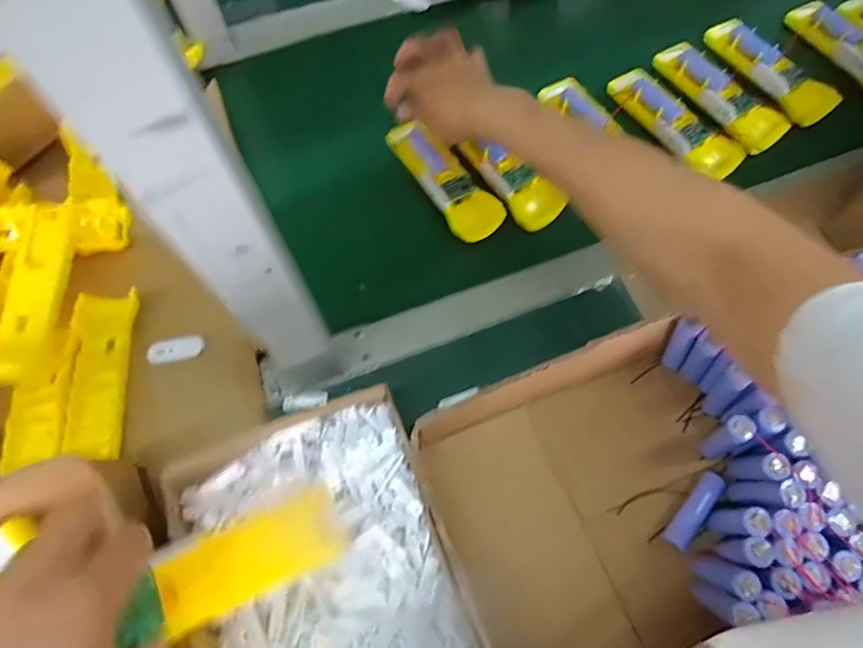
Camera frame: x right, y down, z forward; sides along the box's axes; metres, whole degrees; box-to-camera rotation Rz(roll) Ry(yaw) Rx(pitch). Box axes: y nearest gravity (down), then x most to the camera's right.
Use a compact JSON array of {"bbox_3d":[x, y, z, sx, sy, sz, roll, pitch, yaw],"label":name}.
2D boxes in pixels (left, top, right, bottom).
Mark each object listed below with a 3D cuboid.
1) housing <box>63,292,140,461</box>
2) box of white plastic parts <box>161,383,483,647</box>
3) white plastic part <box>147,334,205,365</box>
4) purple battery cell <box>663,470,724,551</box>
[{"bbox_3d":[-0.290,0.042,0.441,0.045,0.015,0.148,-8,68,-1],"label":"housing"},{"bbox_3d":[-0.075,0.174,0.361,0.168,0.064,0.212,-20,69,-6],"label":"box of white plastic parts"},{"bbox_3d":[-0.231,0.023,0.458,0.049,0.008,0.021,-13,68,-3],"label":"white plastic part"},{"bbox_3d":[0.206,0.145,0.395,0.015,0.019,0.068,41,75,16],"label":"purple battery cell"}]

